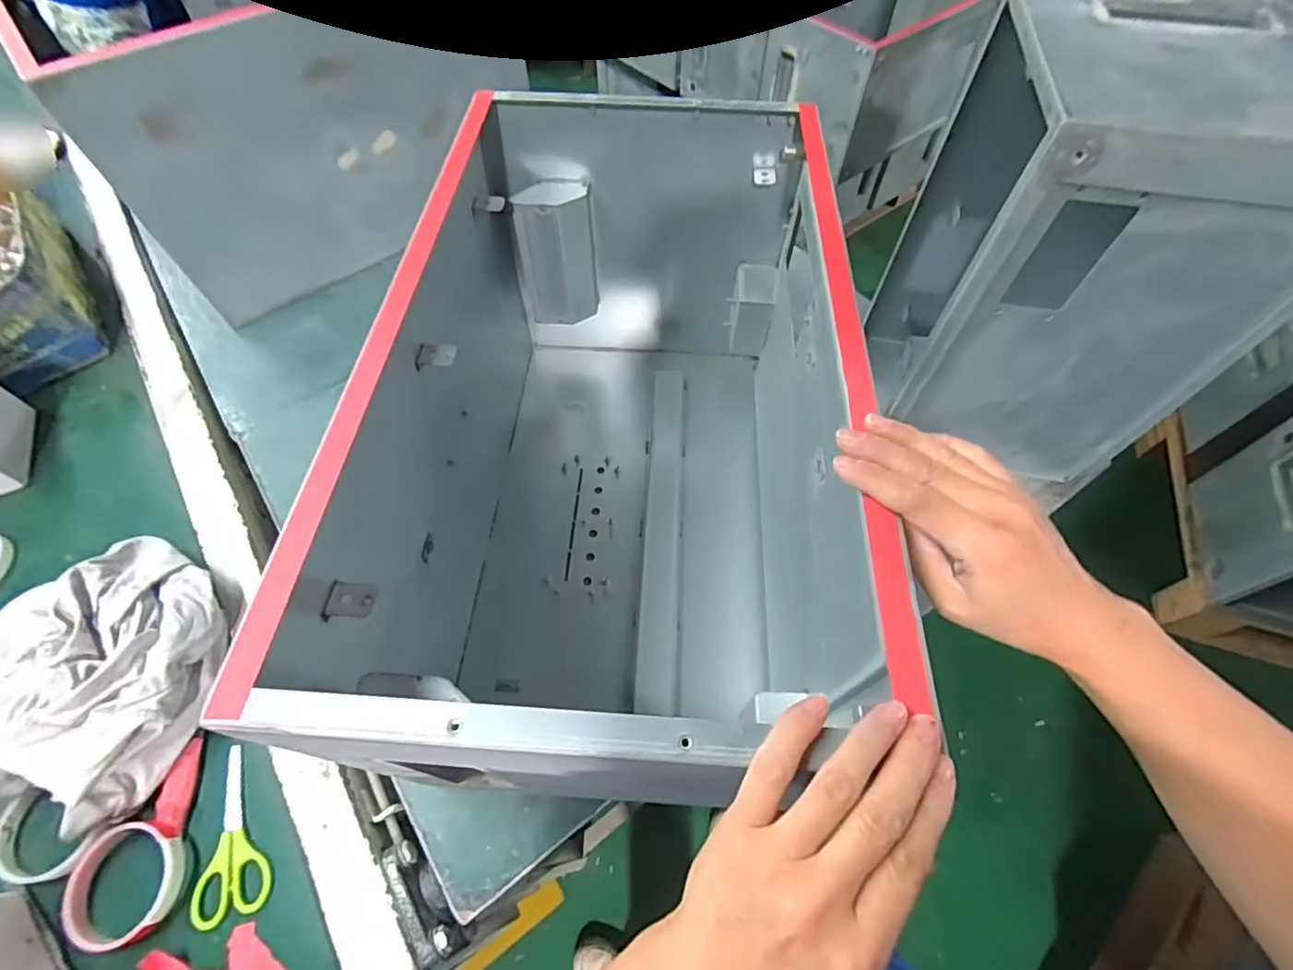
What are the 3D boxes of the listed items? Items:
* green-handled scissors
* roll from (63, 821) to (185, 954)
[{"bbox_3d":[-0.349,0.287,0.473,0.055,0.005,0.128,-23,60,-13],"label":"green-handled scissors"},{"bbox_3d":[-0.413,0.313,0.449,0.086,0.022,0.079,0,57,0],"label":"roll"}]

